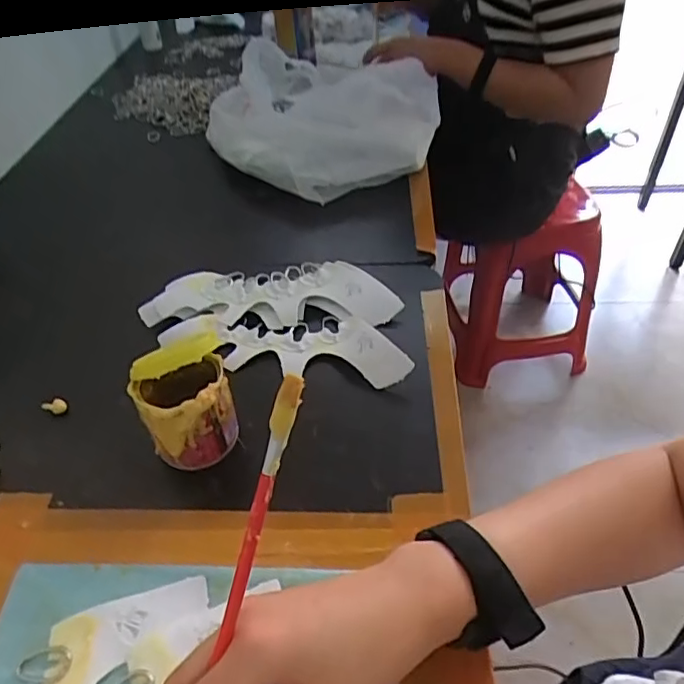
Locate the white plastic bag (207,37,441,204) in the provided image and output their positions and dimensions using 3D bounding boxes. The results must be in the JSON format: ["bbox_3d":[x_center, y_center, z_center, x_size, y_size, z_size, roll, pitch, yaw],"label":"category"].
[{"bbox_3d":[-0.038,-0.345,0.843,0.302,0.121,0.348,-15,46,-13],"label":"white plastic bag"}]

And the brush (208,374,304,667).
[{"bbox_3d":[-0.053,0.133,0.261,0.008,0.251,0.008,20,11,20],"label":"brush"}]

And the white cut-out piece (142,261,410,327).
[{"bbox_3d":[-0.069,-0.049,0.586,0.243,0.021,0.074,0,45,1],"label":"white cut-out piece"}]

